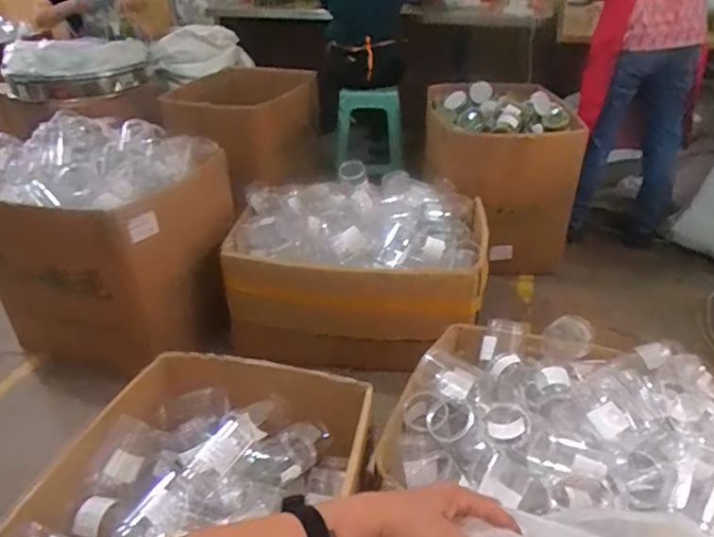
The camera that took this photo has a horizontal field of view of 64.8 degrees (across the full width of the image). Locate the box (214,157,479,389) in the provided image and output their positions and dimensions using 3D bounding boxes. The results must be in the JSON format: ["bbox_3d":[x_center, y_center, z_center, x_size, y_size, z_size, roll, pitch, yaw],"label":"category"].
[{"bbox_3d":[0.003,-0.001,1.626,0.693,0.389,0.451,3,33,5],"label":"box"}]

